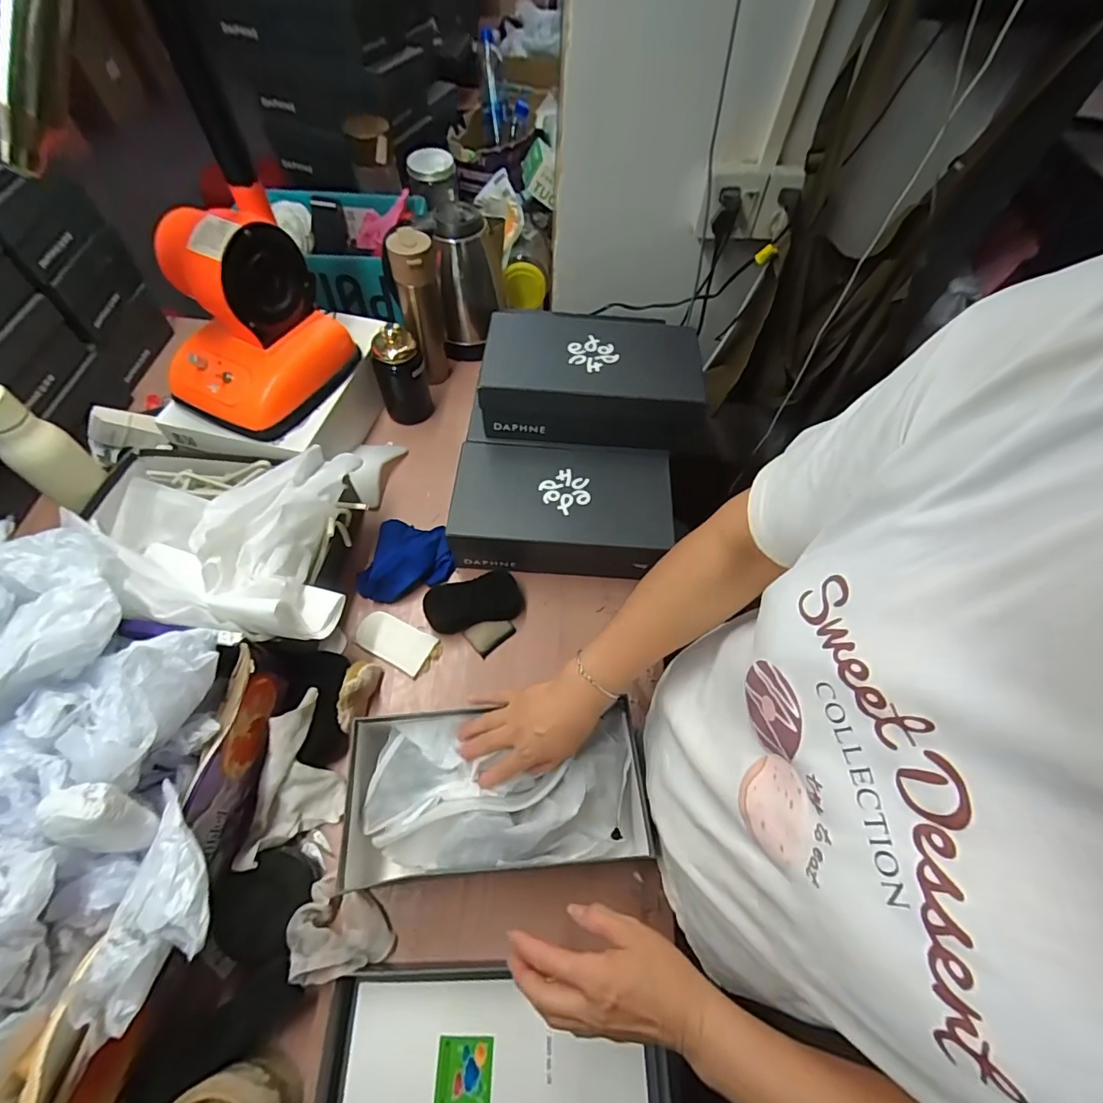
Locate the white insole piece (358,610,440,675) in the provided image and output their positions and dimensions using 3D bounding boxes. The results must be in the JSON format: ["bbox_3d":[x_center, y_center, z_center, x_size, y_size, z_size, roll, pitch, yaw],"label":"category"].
[{"bbox_3d":[-0.207,0.117,0.649,0.101,0.004,0.053,27,66,8],"label":"white insole piece"}]

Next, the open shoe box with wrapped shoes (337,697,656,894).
[{"bbox_3d":[-0.056,0.252,0.516,0.305,0.085,0.157,1,59,0],"label":"open shoe box with wrapped shoes"}]

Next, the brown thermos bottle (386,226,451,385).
[{"bbox_3d":[-0.211,-0.384,0.807,0.065,0.243,0.063,-11,61,-10],"label":"brown thermos bottle"}]

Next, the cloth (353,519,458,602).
[{"bbox_3d":[-0.211,0.008,0.695,0.133,0.036,0.105,-19,63,-14],"label":"cloth"}]

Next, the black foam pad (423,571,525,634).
[{"bbox_3d":[-0.105,0.067,0.667,0.127,0.032,0.064,-15,62,-12],"label":"black foam pad"}]

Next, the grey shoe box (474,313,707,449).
[{"bbox_3d":[0.055,-0.246,0.710,0.295,0.109,0.157,3,59,-2],"label":"grey shoe box"}]

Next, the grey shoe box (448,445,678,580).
[{"bbox_3d":[0.016,-0.059,0.706,0.294,0.091,0.167,6,59,0],"label":"grey shoe box"}]

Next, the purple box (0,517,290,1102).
[{"bbox_3d":[-0.438,0.214,0.412,0.364,0.227,0.458,6,59,0],"label":"purple box"}]

